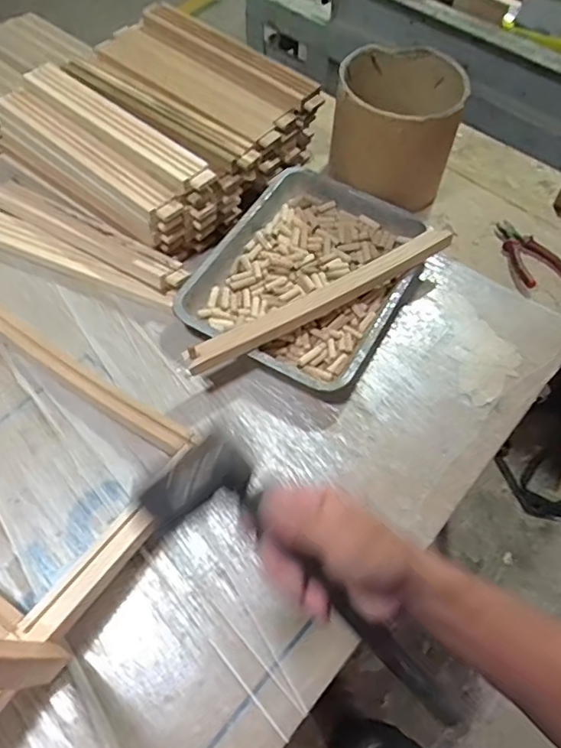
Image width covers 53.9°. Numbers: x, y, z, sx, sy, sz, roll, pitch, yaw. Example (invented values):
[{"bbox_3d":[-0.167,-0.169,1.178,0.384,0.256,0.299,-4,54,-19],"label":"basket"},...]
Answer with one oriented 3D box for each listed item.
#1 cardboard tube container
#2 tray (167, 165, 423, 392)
[{"bbox_3d":[0.188,-0.416,0.941,0.188,0.182,0.198,4,60,0],"label":"cardboard tube container"},{"bbox_3d":[0.048,-0.160,0.891,0.293,0.054,0.375,28,63,14],"label":"tray"}]

